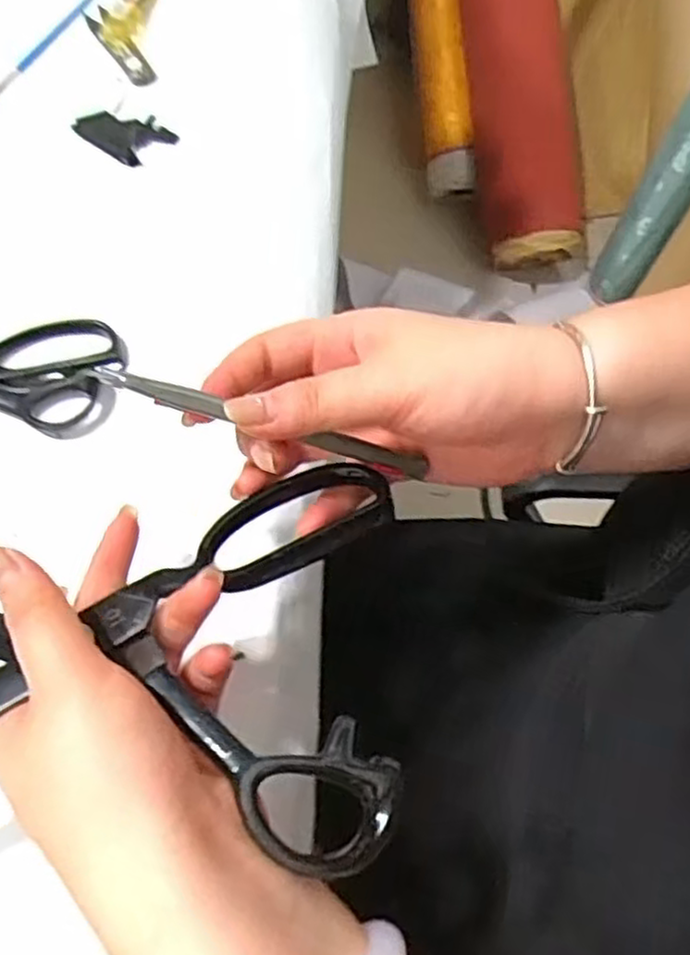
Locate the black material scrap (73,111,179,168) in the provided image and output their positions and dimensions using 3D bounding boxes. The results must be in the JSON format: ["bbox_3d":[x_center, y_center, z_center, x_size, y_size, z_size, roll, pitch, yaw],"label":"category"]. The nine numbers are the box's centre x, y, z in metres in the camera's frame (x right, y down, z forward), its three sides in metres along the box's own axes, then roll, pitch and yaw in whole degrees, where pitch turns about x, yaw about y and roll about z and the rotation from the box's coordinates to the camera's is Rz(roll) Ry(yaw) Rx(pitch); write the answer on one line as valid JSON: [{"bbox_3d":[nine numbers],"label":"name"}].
[{"bbox_3d":[-0.149,-0.232,0.498,0.066,0.013,0.037,32,70,16],"label":"black material scrap"}]

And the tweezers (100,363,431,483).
[{"bbox_3d":[-0.027,-0.020,0.296,0.144,0.008,0.007,16,60,-31],"label":"tweezers"}]

